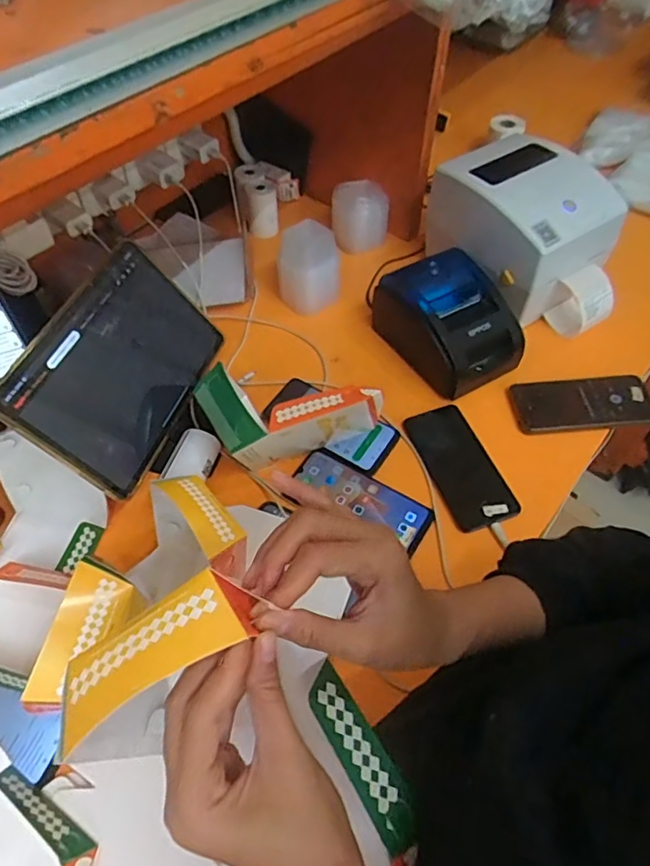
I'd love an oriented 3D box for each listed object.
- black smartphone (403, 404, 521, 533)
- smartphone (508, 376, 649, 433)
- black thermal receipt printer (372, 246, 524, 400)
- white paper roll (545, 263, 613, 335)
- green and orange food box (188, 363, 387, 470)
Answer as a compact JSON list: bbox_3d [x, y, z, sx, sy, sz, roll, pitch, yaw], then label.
[{"bbox_3d":[0.159,0.037,0.655,0.077,0.014,0.167,-18,56,-11],"label":"black smartphone"},{"bbox_3d":[0.325,-0.037,0.691,0.172,0.011,0.071,-3,66,2],"label":"smartphone"},{"bbox_3d":[0.164,-0.150,0.731,0.125,0.100,0.177,-28,58,-17],"label":"black thermal receipt printer"},{"bbox_3d":[0.354,-0.174,0.763,0.050,0.099,0.069,-33,60,-20],"label":"white paper roll"},{"bbox_3d":[-0.048,-0.008,0.626,0.188,0.118,0.117,16,57,13],"label":"green and orange food box"}]

